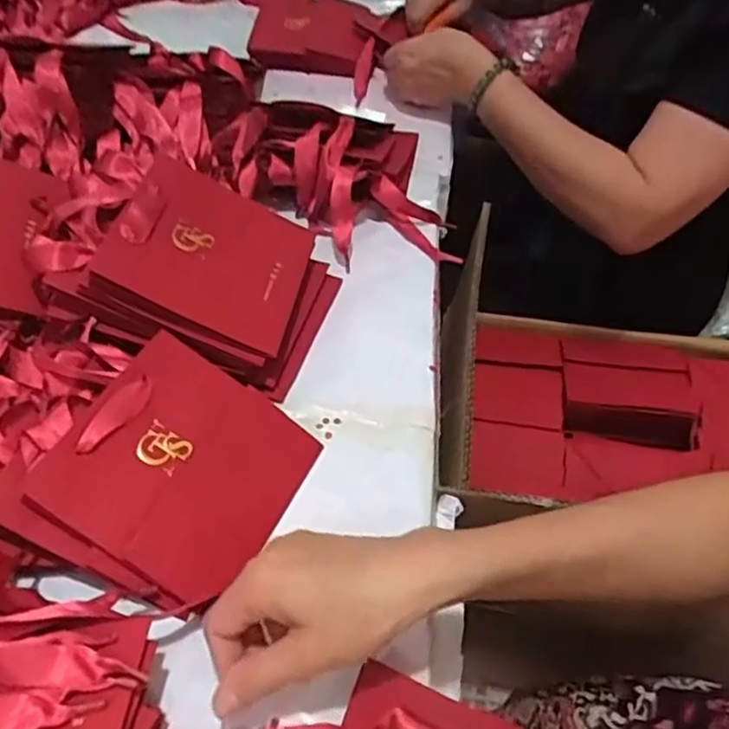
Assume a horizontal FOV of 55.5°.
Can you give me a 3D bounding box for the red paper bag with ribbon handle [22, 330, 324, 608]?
[{"bbox_3d":[-0.115,0.065,0.450,0.139,0.007,0.138,35,55,-6],"label":"red paper bag with ribbon handle"}]

